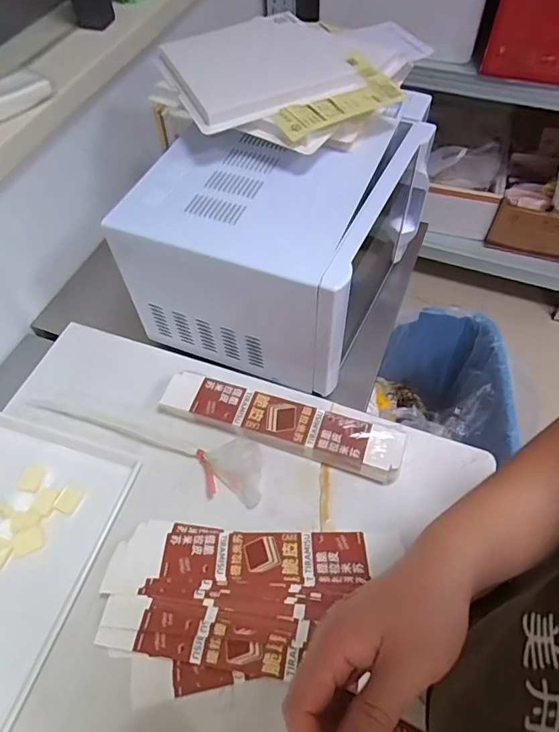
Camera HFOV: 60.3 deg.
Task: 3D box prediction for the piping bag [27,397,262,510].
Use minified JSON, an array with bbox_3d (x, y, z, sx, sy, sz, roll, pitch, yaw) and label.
[{"bbox_3d":[-0.203,0.113,0.690,0.374,0.019,0.085,11,58,9],"label":"piping bag"}]

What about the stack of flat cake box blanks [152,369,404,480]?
[{"bbox_3d":[0.000,0.082,0.699,0.347,0.040,0.064,15,59,12],"label":"stack of flat cake box blanks"}]

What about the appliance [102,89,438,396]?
[{"bbox_3d":[0.012,-0.200,0.766,0.324,0.276,0.396,23,60,16],"label":"appliance"}]

